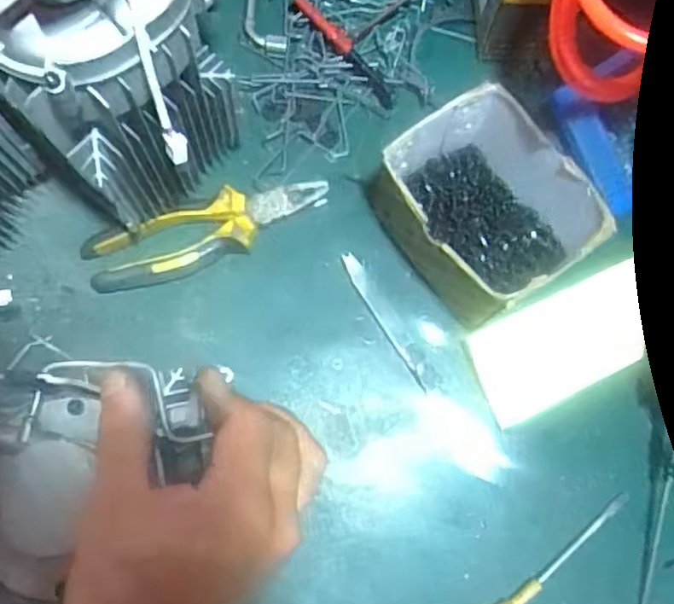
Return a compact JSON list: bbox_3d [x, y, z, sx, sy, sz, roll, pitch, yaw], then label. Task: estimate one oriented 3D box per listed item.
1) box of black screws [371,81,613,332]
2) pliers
[{"bbox_3d":[0.114,-0.071,0.487,0.127,0.089,0.148,-34,80,-7],"label":"box of black screws"},{"bbox_3d":[-0.105,-0.057,0.517,0.198,0.026,0.052,-22,78,-5],"label":"pliers"}]

